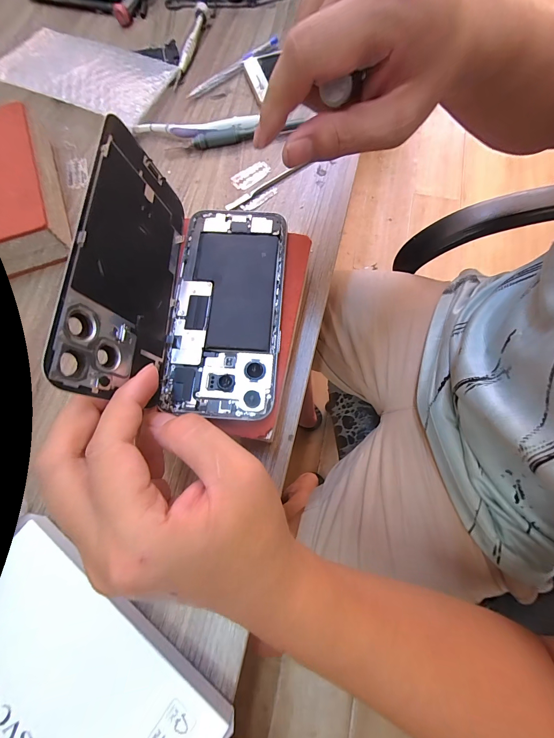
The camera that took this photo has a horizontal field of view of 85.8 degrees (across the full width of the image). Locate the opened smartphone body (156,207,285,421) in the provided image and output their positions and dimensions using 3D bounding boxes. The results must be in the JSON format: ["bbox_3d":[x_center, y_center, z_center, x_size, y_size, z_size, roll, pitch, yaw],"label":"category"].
[{"bbox_3d":[-0.035,-0.045,0.212,0.076,0.005,0.156,2,73,2],"label":"opened smartphone body"}]

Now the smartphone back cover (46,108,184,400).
[{"bbox_3d":[-0.085,-0.060,0.178,0.006,0.076,0.154,-3,73,15],"label":"smartphone back cover"}]

